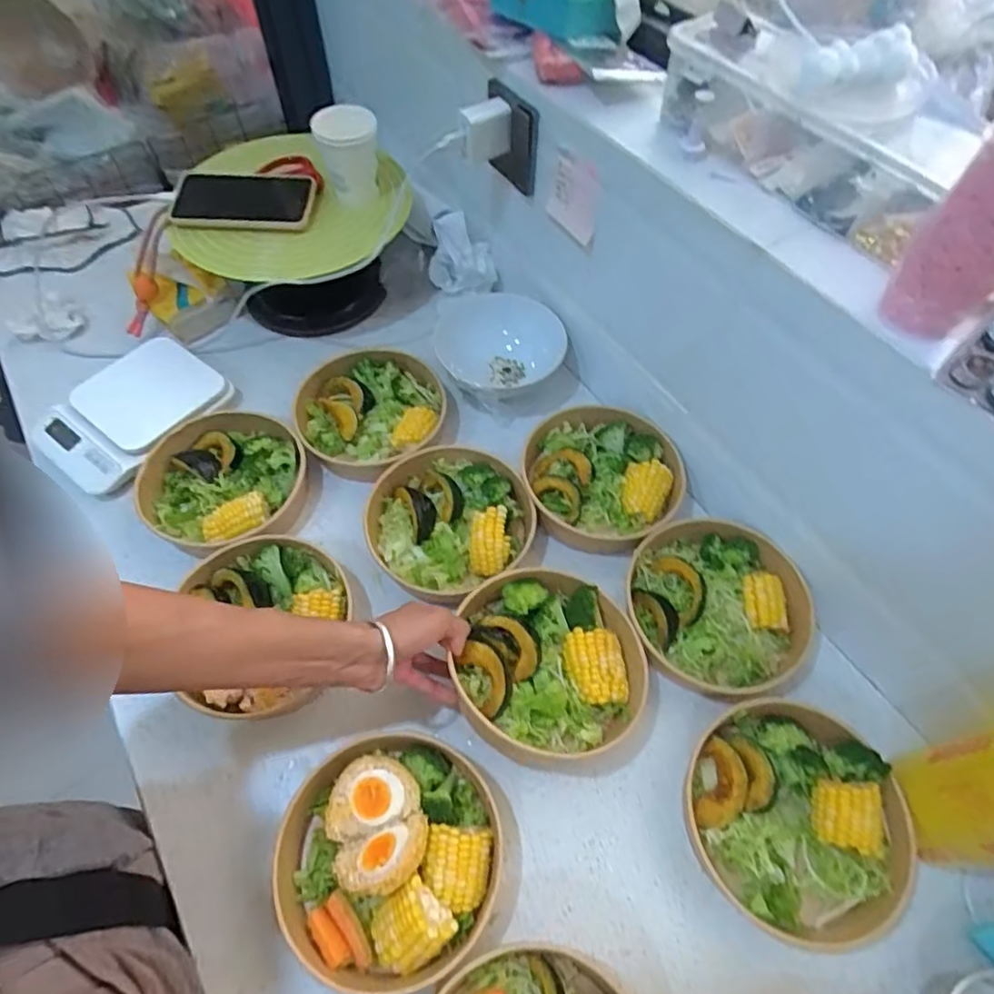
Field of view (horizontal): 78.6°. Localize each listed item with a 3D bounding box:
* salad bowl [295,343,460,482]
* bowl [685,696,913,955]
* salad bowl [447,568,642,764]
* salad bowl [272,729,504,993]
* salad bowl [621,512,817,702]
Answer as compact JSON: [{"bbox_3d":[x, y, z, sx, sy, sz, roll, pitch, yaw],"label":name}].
[{"bbox_3d":[-0.152,-0.094,0.736,0.182,0.073,0.168,0,60,0],"label":"salad bowl"},{"bbox_3d":[0.246,0.264,0.505,0.168,0.053,0.169,0,60,0],"label":"bowl"},{"bbox_3d":[0.049,0.146,0.547,0.167,0.054,0.164,0,60,0],"label":"salad bowl"},{"bbox_3d":[-0.086,0.285,0.481,0.175,0.056,0.170,0,60,0],"label":"salad bowl"},{"bbox_3d":[0.218,0.106,0.604,0.175,0.044,0.171,0,60,0],"label":"salad bowl"}]

